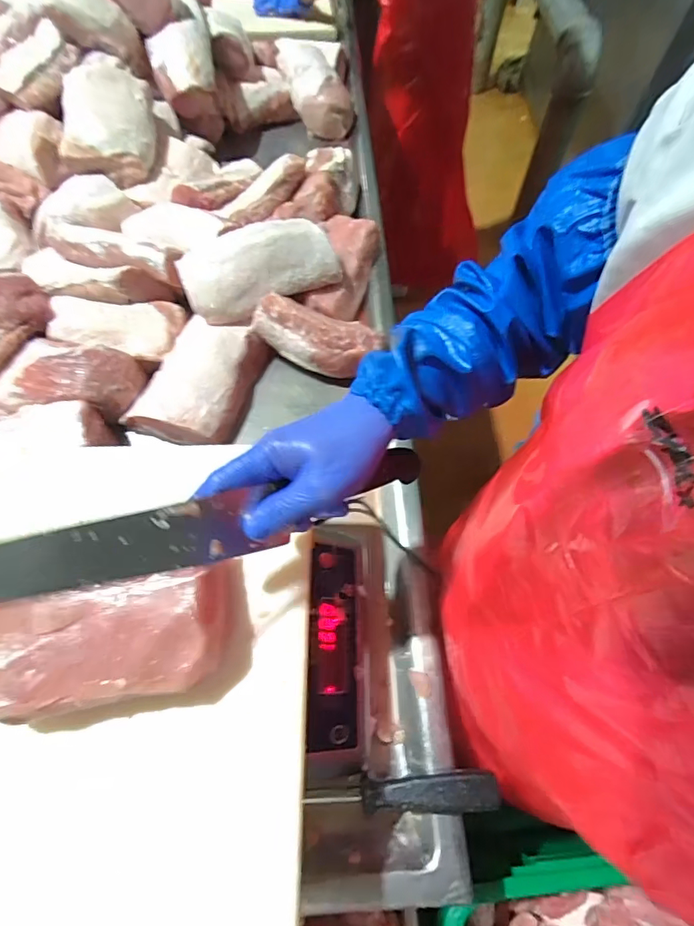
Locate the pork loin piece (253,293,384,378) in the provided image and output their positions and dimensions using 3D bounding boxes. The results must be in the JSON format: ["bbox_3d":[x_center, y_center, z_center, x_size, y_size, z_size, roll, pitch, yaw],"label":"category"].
[{"bbox_3d":[-0.038,-0.175,0.637,0.169,0.072,0.080,1,63,-1],"label":"pork loin piece"}]

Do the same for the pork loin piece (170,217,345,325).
[{"bbox_3d":[-0.123,-0.276,0.647,0.212,0.070,0.116,-31,67,-16],"label":"pork loin piece"}]

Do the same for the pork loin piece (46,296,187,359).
[{"bbox_3d":[-0.313,-0.190,0.641,0.161,0.046,0.099,-8,63,-5],"label":"pork loin piece"}]

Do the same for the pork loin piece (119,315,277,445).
[{"bbox_3d":[-0.195,-0.110,0.627,0.132,0.050,0.184,20,64,9],"label":"pork loin piece"}]

